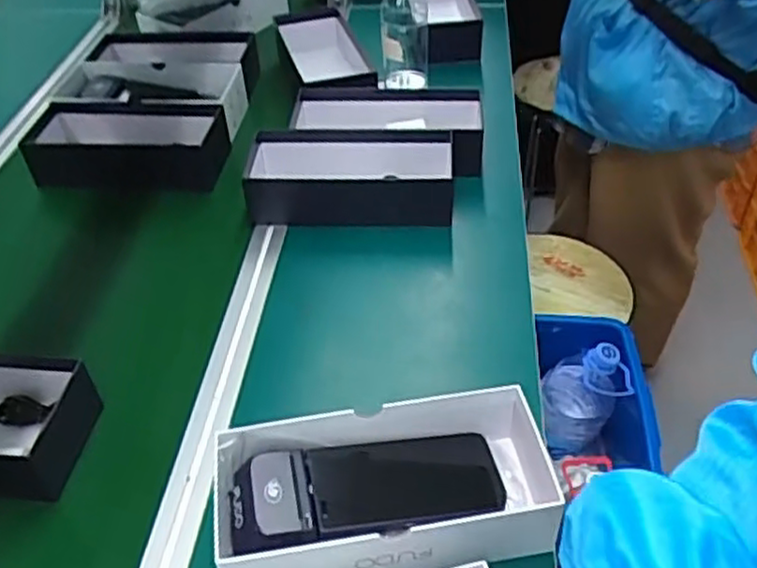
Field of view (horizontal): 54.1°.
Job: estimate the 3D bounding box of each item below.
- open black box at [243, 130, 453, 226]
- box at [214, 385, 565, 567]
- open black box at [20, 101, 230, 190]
[{"bbox_3d":[-0.043,-0.134,0.953,0.266,0.091,0.118,2,42,6],"label":"open black box"},{"bbox_3d":[0.009,0.175,0.619,0.274,0.083,0.130,-7,42,-5],"label":"box"},{"bbox_3d":[-0.352,-0.194,1.047,0.254,0.088,0.104,0,42,4],"label":"open black box"}]

